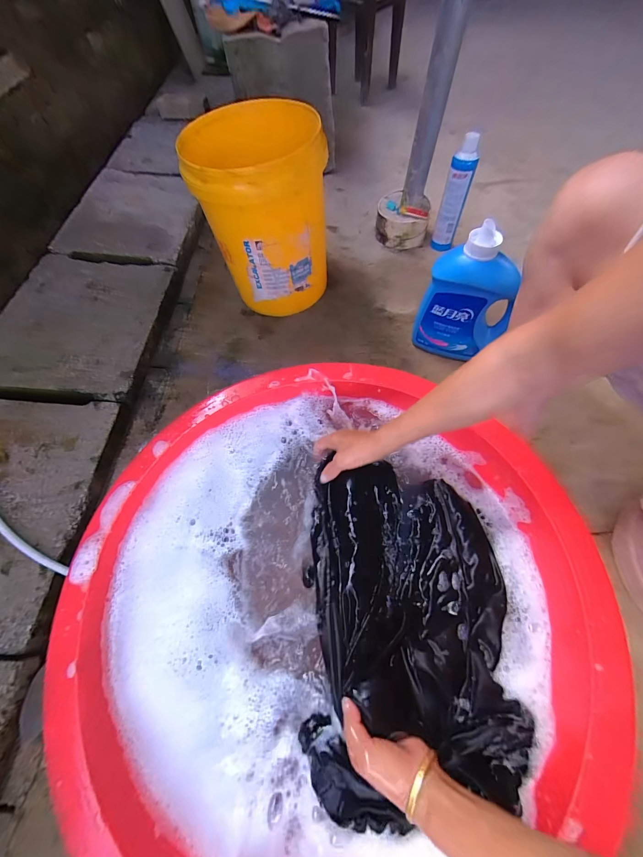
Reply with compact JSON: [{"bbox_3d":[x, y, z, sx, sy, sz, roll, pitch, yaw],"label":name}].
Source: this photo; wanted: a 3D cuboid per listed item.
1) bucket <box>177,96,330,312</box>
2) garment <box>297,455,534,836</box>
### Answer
[{"bbox_3d":[-0.147,-0.534,0.808,0.289,0.376,0.327,-9,63,-4],"label":"bucket"},{"bbox_3d":[0.120,0.244,0.436,0.267,0.050,0.403,0,62,-1],"label":"garment"}]

